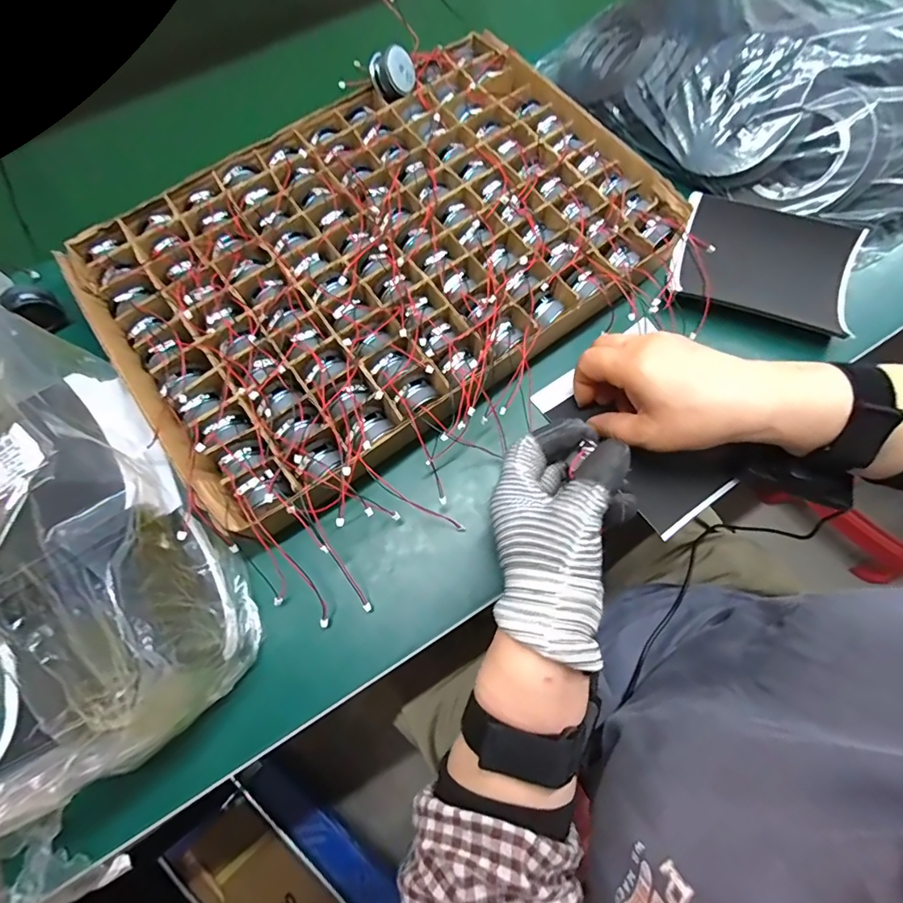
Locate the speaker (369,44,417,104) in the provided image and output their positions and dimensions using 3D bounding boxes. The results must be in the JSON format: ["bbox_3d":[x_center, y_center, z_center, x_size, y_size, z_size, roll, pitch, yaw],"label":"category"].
[{"bbox_3d":[-0.051,-0.332,0.413,0.023,0.035,0.035,11,50,44],"label":"speaker"}]

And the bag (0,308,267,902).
[{"bbox_3d":[-0.242,0.077,0.259,0.190,0.122,0.253,-38,75,-11],"label":"bag"}]

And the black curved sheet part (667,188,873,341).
[{"bbox_3d":[0.257,-0.157,0.382,0.144,0.033,0.110,19,73,7],"label":"black curved sheet part"}]

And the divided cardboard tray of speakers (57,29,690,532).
[{"bbox_3d":[-0.051,-0.161,0.385,0.427,0.041,0.304,-35,74,-10],"label":"divided cardboard tray of speakers"}]

